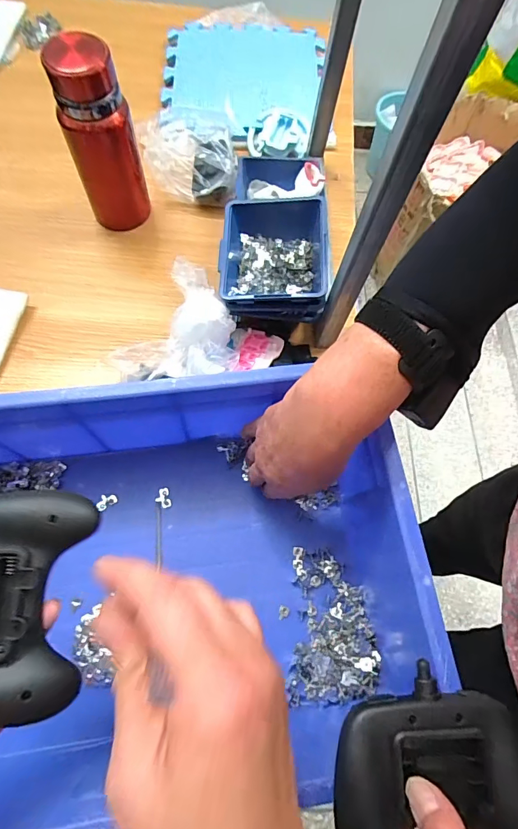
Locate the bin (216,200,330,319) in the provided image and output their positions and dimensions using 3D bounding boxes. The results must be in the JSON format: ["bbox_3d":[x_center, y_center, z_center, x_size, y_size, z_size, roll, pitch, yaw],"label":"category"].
[{"bbox_3d":[0.018,-0.193,0.516,0.131,0.068,0.143,0,68,-3],"label":"bin"}]

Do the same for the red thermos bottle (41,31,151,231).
[{"bbox_3d":[-0.199,-0.346,0.529,0.079,0.212,0.060,-7,69,-6],"label":"red thermos bottle"}]

